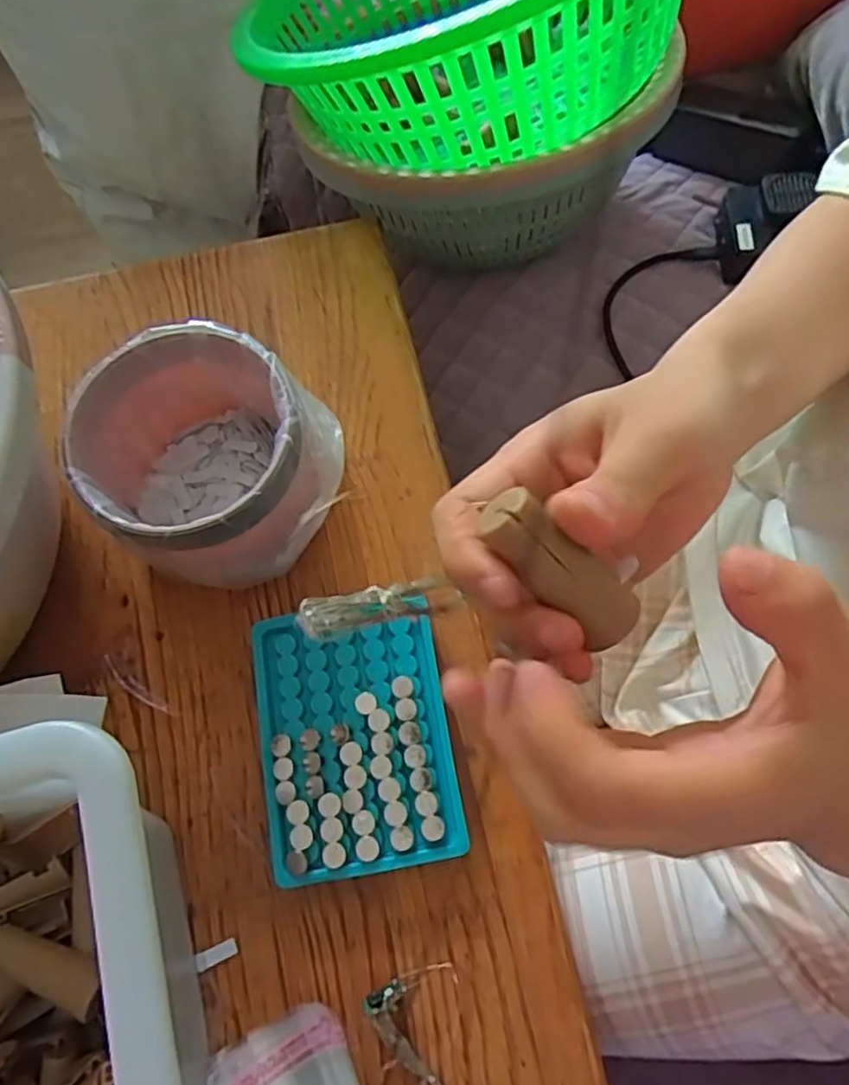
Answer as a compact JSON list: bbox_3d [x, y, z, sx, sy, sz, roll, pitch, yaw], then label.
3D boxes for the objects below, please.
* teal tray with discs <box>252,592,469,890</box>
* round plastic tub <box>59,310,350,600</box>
[{"bbox_3d":[-0.035,0.100,0.360,0.094,0.019,0.128,-11,69,-2],"label":"teal tray with discs"},{"bbox_3d":[-0.120,-0.045,0.384,0.125,0.087,0.118,-1,69,2],"label":"round plastic tub"}]

